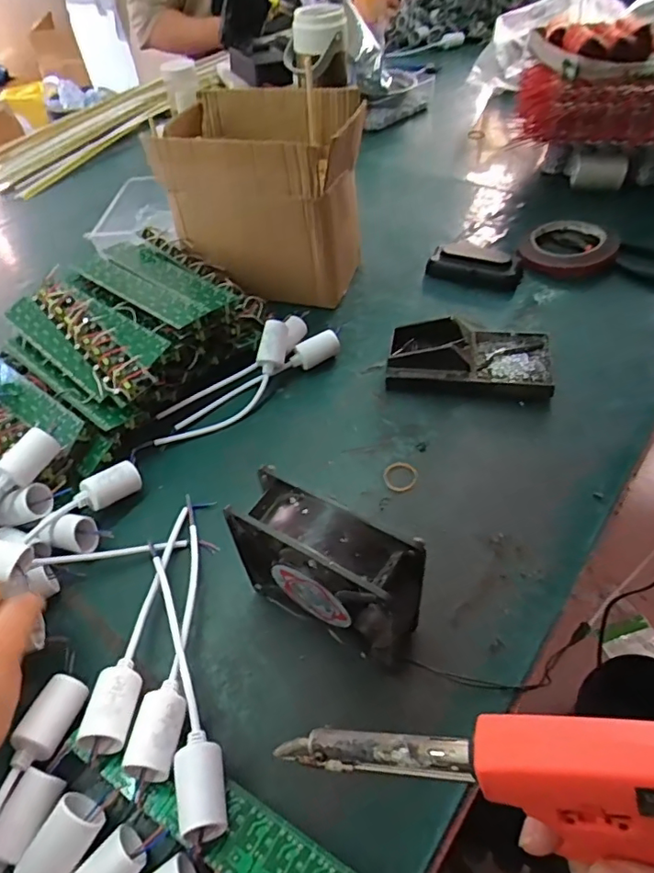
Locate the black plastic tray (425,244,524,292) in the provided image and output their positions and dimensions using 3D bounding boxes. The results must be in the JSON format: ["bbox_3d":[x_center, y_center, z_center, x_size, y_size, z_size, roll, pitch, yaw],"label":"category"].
[{"bbox_3d":[0.176,-0.206,0.645,0.108,0.022,0.044,22,57,18],"label":"black plastic tray"}]

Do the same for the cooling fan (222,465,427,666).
[{"bbox_3d":[0.001,0.096,0.362,0.132,0.131,0.046,25,55,24],"label":"cooling fan"}]

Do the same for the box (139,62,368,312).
[{"bbox_3d":[-0.064,-0.272,0.622,0.203,0.174,0.152,9,51,13],"label":"box"}]

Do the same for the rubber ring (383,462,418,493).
[{"bbox_3d":[0.065,0.034,0.475,0.027,0.005,0.030,32,59,29],"label":"rubber ring"}]

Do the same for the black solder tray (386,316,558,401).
[{"bbox_3d":[0.142,-0.082,0.541,0.157,0.041,0.087,8,50,11],"label":"black solder tray"}]

